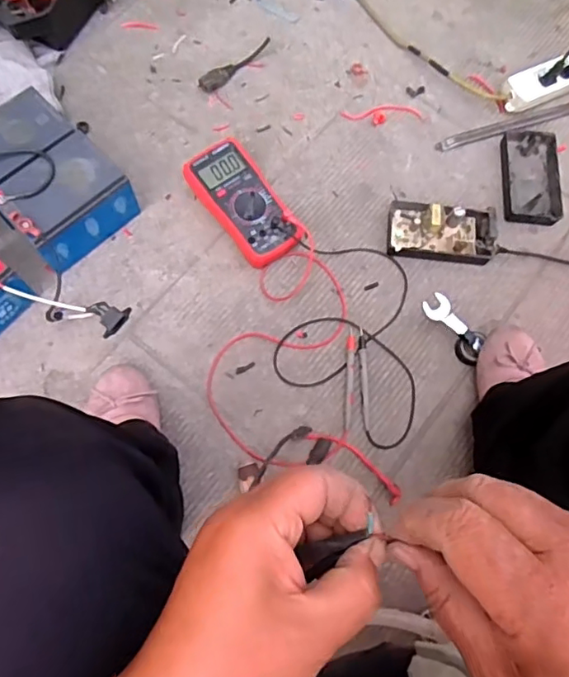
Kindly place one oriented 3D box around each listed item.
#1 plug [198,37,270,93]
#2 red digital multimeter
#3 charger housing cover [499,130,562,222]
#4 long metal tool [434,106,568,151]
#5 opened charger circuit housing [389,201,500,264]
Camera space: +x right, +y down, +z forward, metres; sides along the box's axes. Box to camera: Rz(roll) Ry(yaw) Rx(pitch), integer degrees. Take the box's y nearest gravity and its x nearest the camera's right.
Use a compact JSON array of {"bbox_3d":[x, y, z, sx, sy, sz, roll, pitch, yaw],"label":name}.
[{"bbox_3d":[-0.081,-0.448,0.900,0.030,0.021,0.143,40,75,10],"label":"plug"},{"bbox_3d":[-0.061,-0.193,0.805,0.093,0.051,0.196,-33,76,-12],"label":"red digital multimeter"},{"bbox_3d":[0.377,-0.251,0.849,0.088,0.026,0.157,6,72,-1],"label":"charger housing cover"},{"bbox_3d":[0.382,-0.347,0.894,0.287,0.008,0.024,-18,74,-8],"label":"long metal tool"},{"bbox_3d":[0.227,-0.155,0.804,0.145,0.050,0.082,3,72,-1],"label":"opened charger circuit housing"}]

